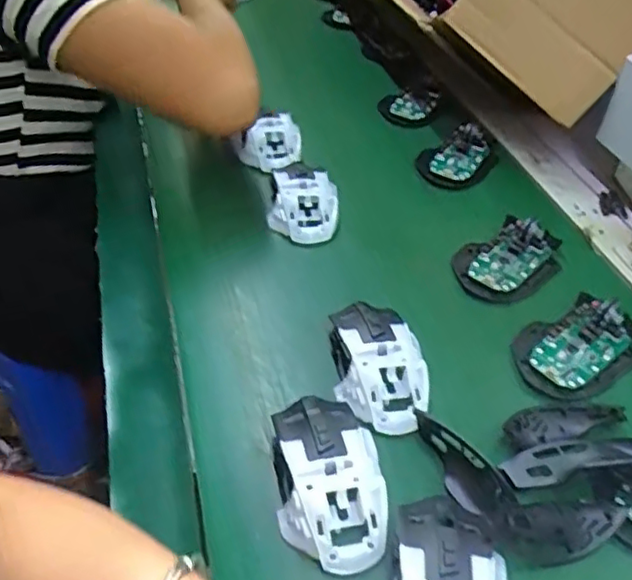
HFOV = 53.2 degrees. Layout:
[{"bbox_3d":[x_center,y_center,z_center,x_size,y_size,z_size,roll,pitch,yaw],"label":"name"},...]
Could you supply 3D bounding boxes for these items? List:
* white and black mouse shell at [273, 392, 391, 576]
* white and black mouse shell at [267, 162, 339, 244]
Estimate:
[{"bbox_3d":[0.007,0.115,0.400,0.063,0.037,0.115,-3,44,-6],"label":"white and black mouse shell"},{"bbox_3d":[-0.011,-0.082,0.607,0.066,0.044,0.078,3,43,1],"label":"white and black mouse shell"}]

